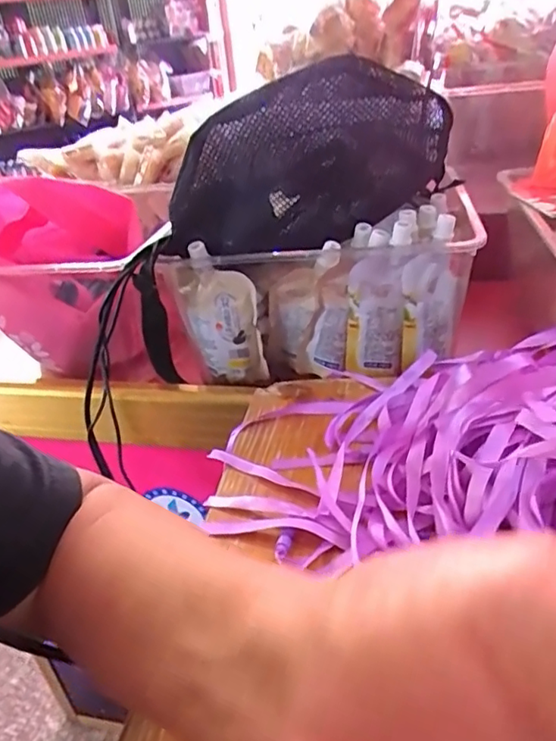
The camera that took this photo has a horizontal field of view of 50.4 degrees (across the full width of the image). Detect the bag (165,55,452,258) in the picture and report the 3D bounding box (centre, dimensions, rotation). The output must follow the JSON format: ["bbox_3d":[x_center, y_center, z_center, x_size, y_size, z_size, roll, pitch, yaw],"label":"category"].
[{"bbox_3d":[0.029,-0.200,0.547,0.177,0.140,0.222,16,37,34],"label":"bag"}]

